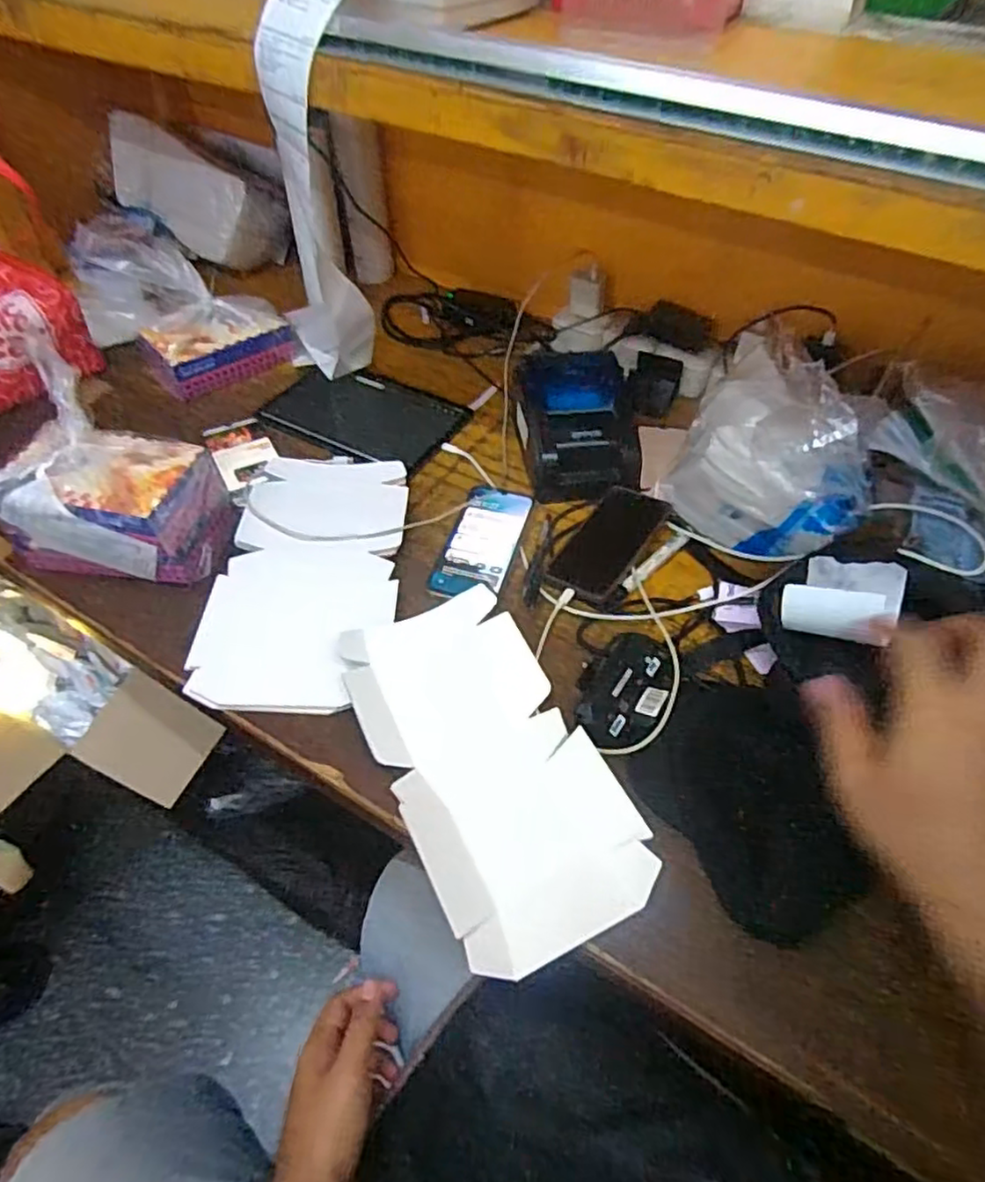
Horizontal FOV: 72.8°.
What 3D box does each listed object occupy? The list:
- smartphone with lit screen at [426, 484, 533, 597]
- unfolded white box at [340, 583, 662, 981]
[{"bbox_3d":[-0.009,-0.056,0.745,0.078,0.014,0.173,12,50,9],"label":"smartphone with lit screen"},{"bbox_3d":[-0.006,0.142,0.575,0.165,0.034,0.316,-20,53,-17],"label":"unfolded white box"}]

